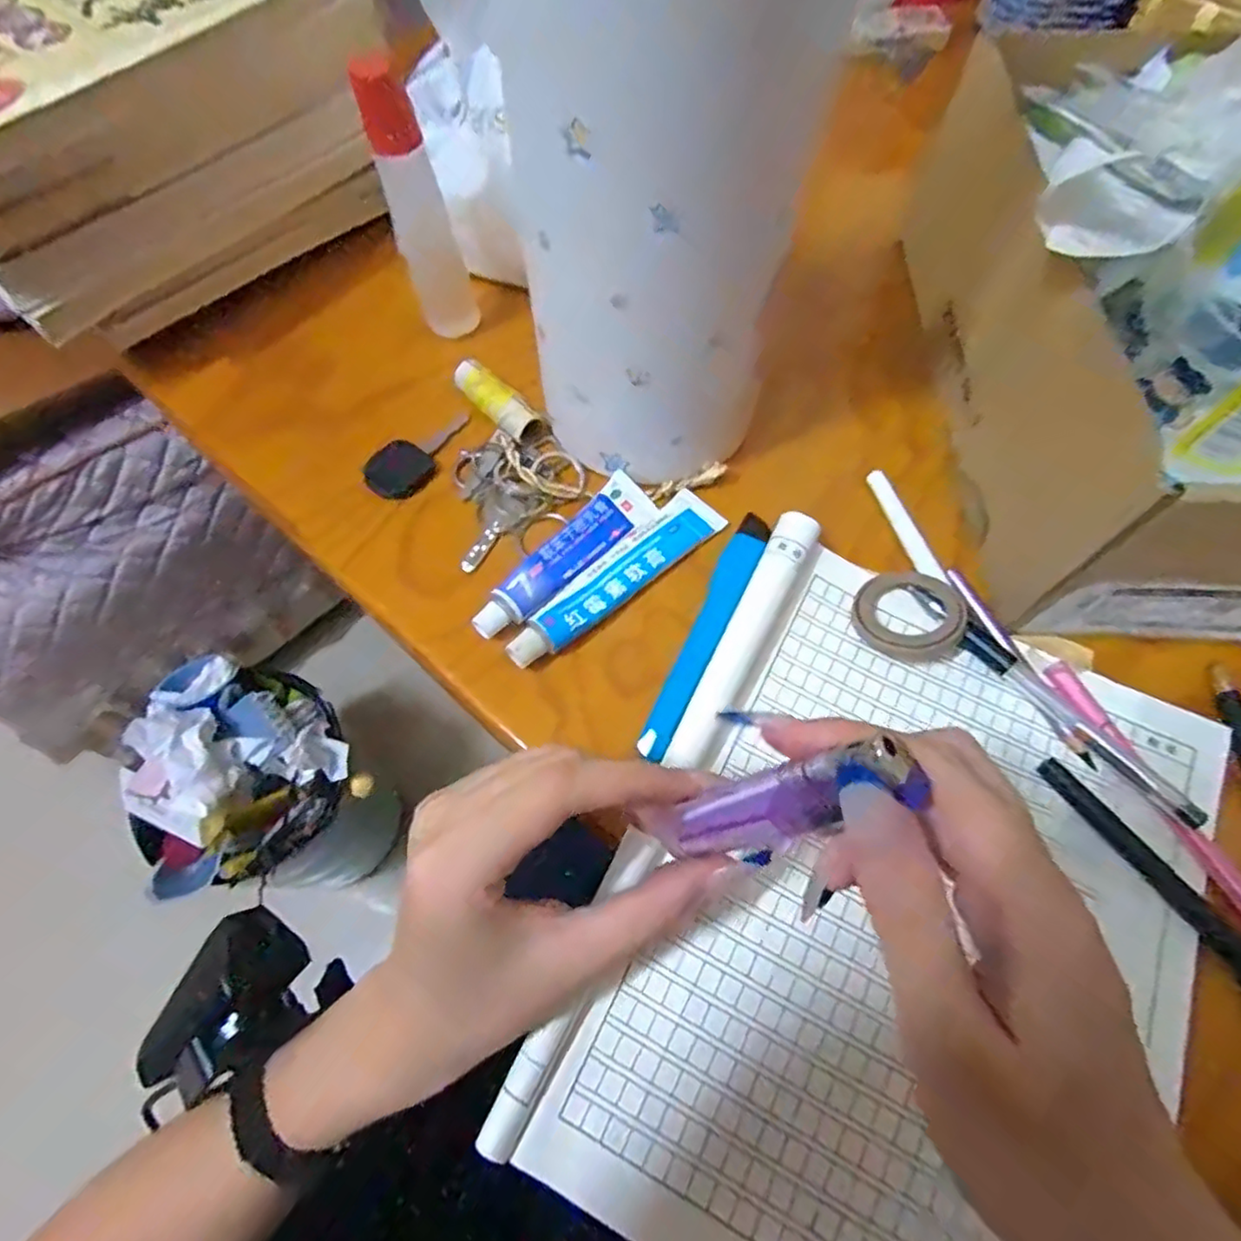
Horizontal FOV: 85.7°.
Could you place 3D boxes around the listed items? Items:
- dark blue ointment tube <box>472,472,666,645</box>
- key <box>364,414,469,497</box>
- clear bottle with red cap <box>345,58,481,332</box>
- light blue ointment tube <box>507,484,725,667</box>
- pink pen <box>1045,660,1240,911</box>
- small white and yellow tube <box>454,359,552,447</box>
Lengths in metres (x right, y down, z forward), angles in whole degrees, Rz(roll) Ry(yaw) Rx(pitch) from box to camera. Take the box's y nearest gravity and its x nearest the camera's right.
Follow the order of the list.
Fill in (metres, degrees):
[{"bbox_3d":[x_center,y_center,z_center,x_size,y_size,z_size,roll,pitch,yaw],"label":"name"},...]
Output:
[{"bbox_3d":[-0.024,-0.029,0.307,0.025,0.015,0.103,38,72,18],"label":"dark blue ointment tube"},{"bbox_3d":[-0.103,-0.087,0.344,0.032,0.004,0.061,40,73,18],"label":"key"},{"bbox_3d":[-0.099,-0.201,0.324,0.031,0.129,0.029,-17,65,-8],"label":"clear bottle with red cap"},{"bbox_3d":[0.000,-0.022,0.301,0.026,0.017,0.121,40,73,19],"label":"light blue ointment tube"},{"bbox_3d":[0.219,0.081,0.255,0.015,0.010,0.153,-23,66,-8],"label":"pink pen"},{"bbox_3d":[-0.063,-0.111,0.343,0.057,0.015,0.019,38,73,18],"label":"small white and yellow tube"}]

